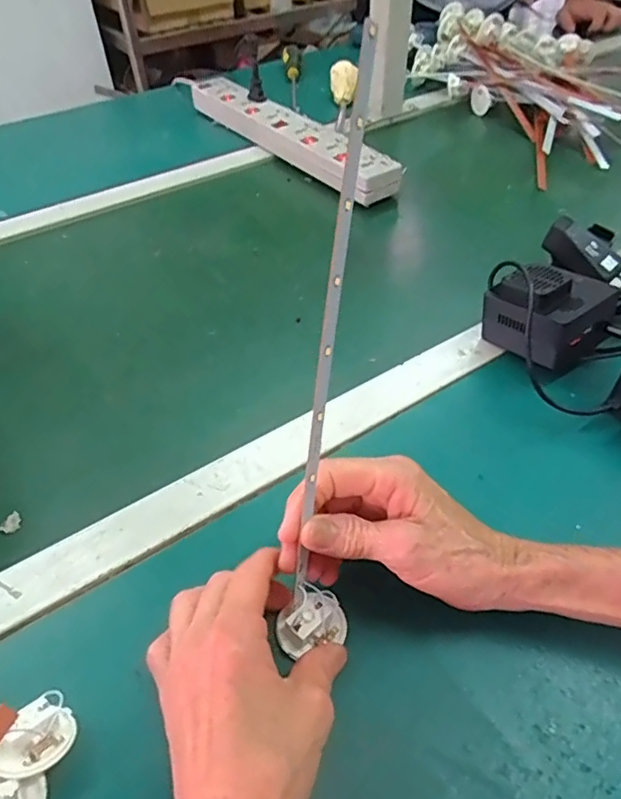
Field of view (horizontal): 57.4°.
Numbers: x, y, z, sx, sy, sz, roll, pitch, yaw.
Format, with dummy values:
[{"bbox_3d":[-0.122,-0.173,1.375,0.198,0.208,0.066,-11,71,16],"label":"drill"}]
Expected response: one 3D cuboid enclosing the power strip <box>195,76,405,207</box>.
[{"bbox_3d":[-0.038,-0.350,0.742,0.065,0.037,0.393,-30,52,-24],"label":"power strip"}]

